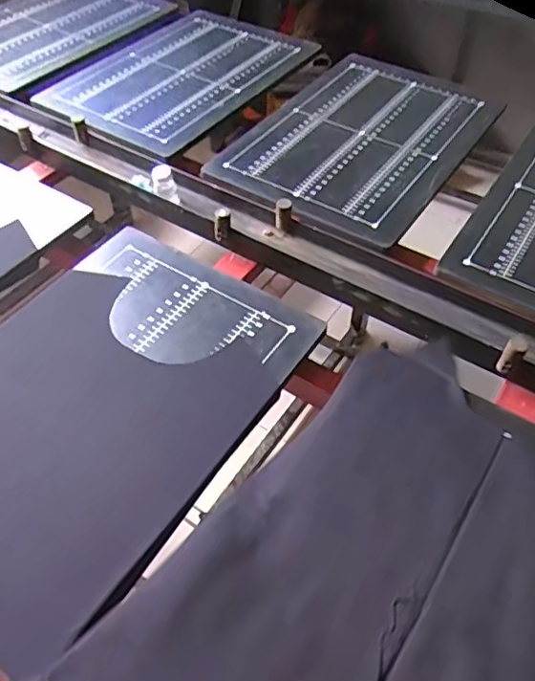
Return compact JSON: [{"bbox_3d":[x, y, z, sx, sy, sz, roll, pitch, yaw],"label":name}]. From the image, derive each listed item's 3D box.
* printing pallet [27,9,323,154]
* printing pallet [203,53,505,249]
[{"bbox_3d":[-0.197,-0.636,1.352,0.421,0.033,0.662,29,56,24],"label":"printing pallet"},{"bbox_3d":[0.205,-0.430,1.181,0.397,0.017,0.616,28,54,21],"label":"printing pallet"}]

